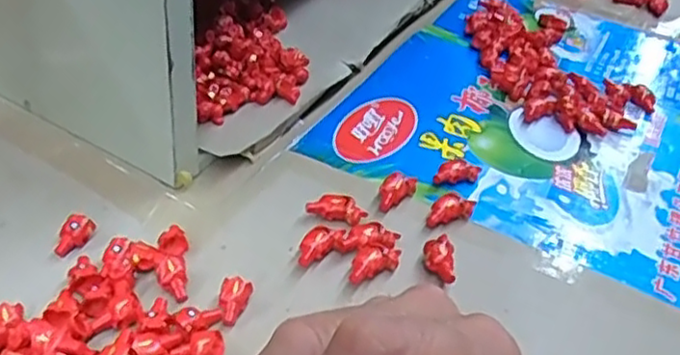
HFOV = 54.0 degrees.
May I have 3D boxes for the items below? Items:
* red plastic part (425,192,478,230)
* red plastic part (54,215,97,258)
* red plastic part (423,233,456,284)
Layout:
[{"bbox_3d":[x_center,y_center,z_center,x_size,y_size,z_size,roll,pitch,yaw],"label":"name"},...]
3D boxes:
[{"bbox_3d":[0.073,0.020,0.442,0.037,0.013,0.015,-15,44,-26],"label":"red plastic part"},{"bbox_3d":[-0.160,0.034,0.398,0.018,0.012,0.024,16,39,11],"label":"red plastic part"},{"bbox_3d":[0.060,0.049,0.402,0.017,0.011,0.033,7,39,-1],"label":"red plastic part"}]

